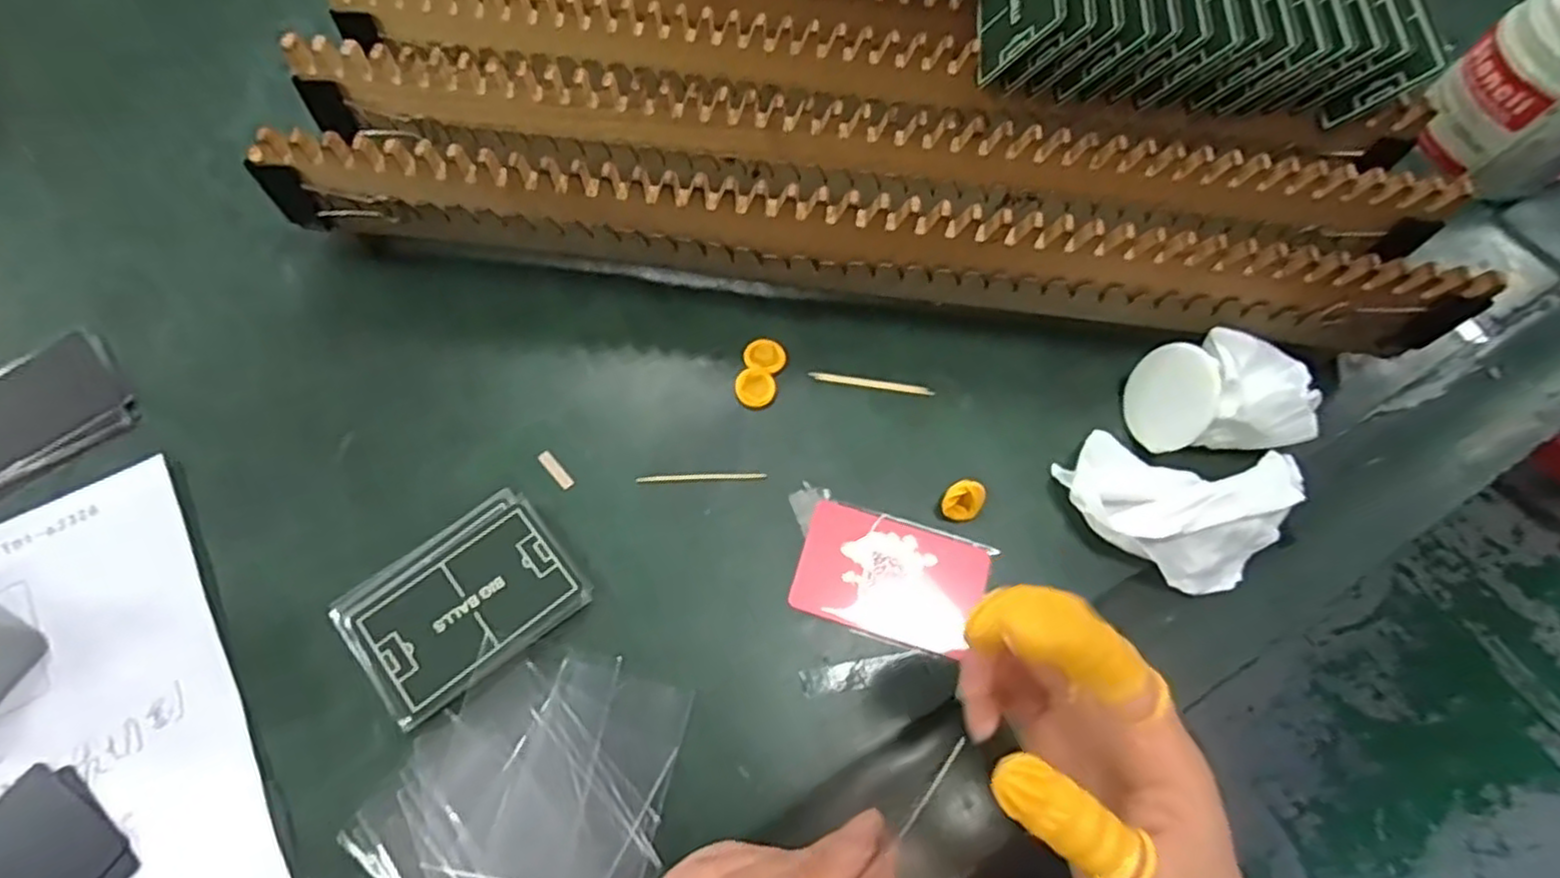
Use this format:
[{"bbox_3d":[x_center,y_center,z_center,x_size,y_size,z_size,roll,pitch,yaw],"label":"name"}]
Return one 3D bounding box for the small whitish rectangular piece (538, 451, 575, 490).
[{"bbox_3d":[-0.108,0.014,0.348,0.006,0.004,0.023,-39,73,-18],"label":"small whitish rectangular piece"}]

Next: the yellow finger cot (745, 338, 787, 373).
[{"bbox_3d":[-0.007,-0.045,0.377,0.021,0.004,0.019,14,66,3],"label":"yellow finger cot"}]

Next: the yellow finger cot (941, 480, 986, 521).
[{"bbox_3d":[0.088,0.030,0.346,0.018,0.014,0.018,1,66,-3],"label":"yellow finger cot"}]

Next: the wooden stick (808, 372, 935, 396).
[{"bbox_3d":[0.048,-0.029,0.377,0.064,0.004,0.005,9,66,1],"label":"wooden stick"}]

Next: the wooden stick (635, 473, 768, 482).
[{"bbox_3d":[-0.038,0.018,0.351,0.061,0.004,0.004,-2,66,-4],"label":"wooden stick"}]

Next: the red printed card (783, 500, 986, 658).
[{"bbox_3d":[0.051,0.063,0.335,0.083,0.004,0.054,18,66,4],"label":"red printed card"}]

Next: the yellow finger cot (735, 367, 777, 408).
[{"bbox_3d":[-0.012,-0.027,0.370,0.020,0.004,0.021,1,66,-3],"label":"yellow finger cot"}]

